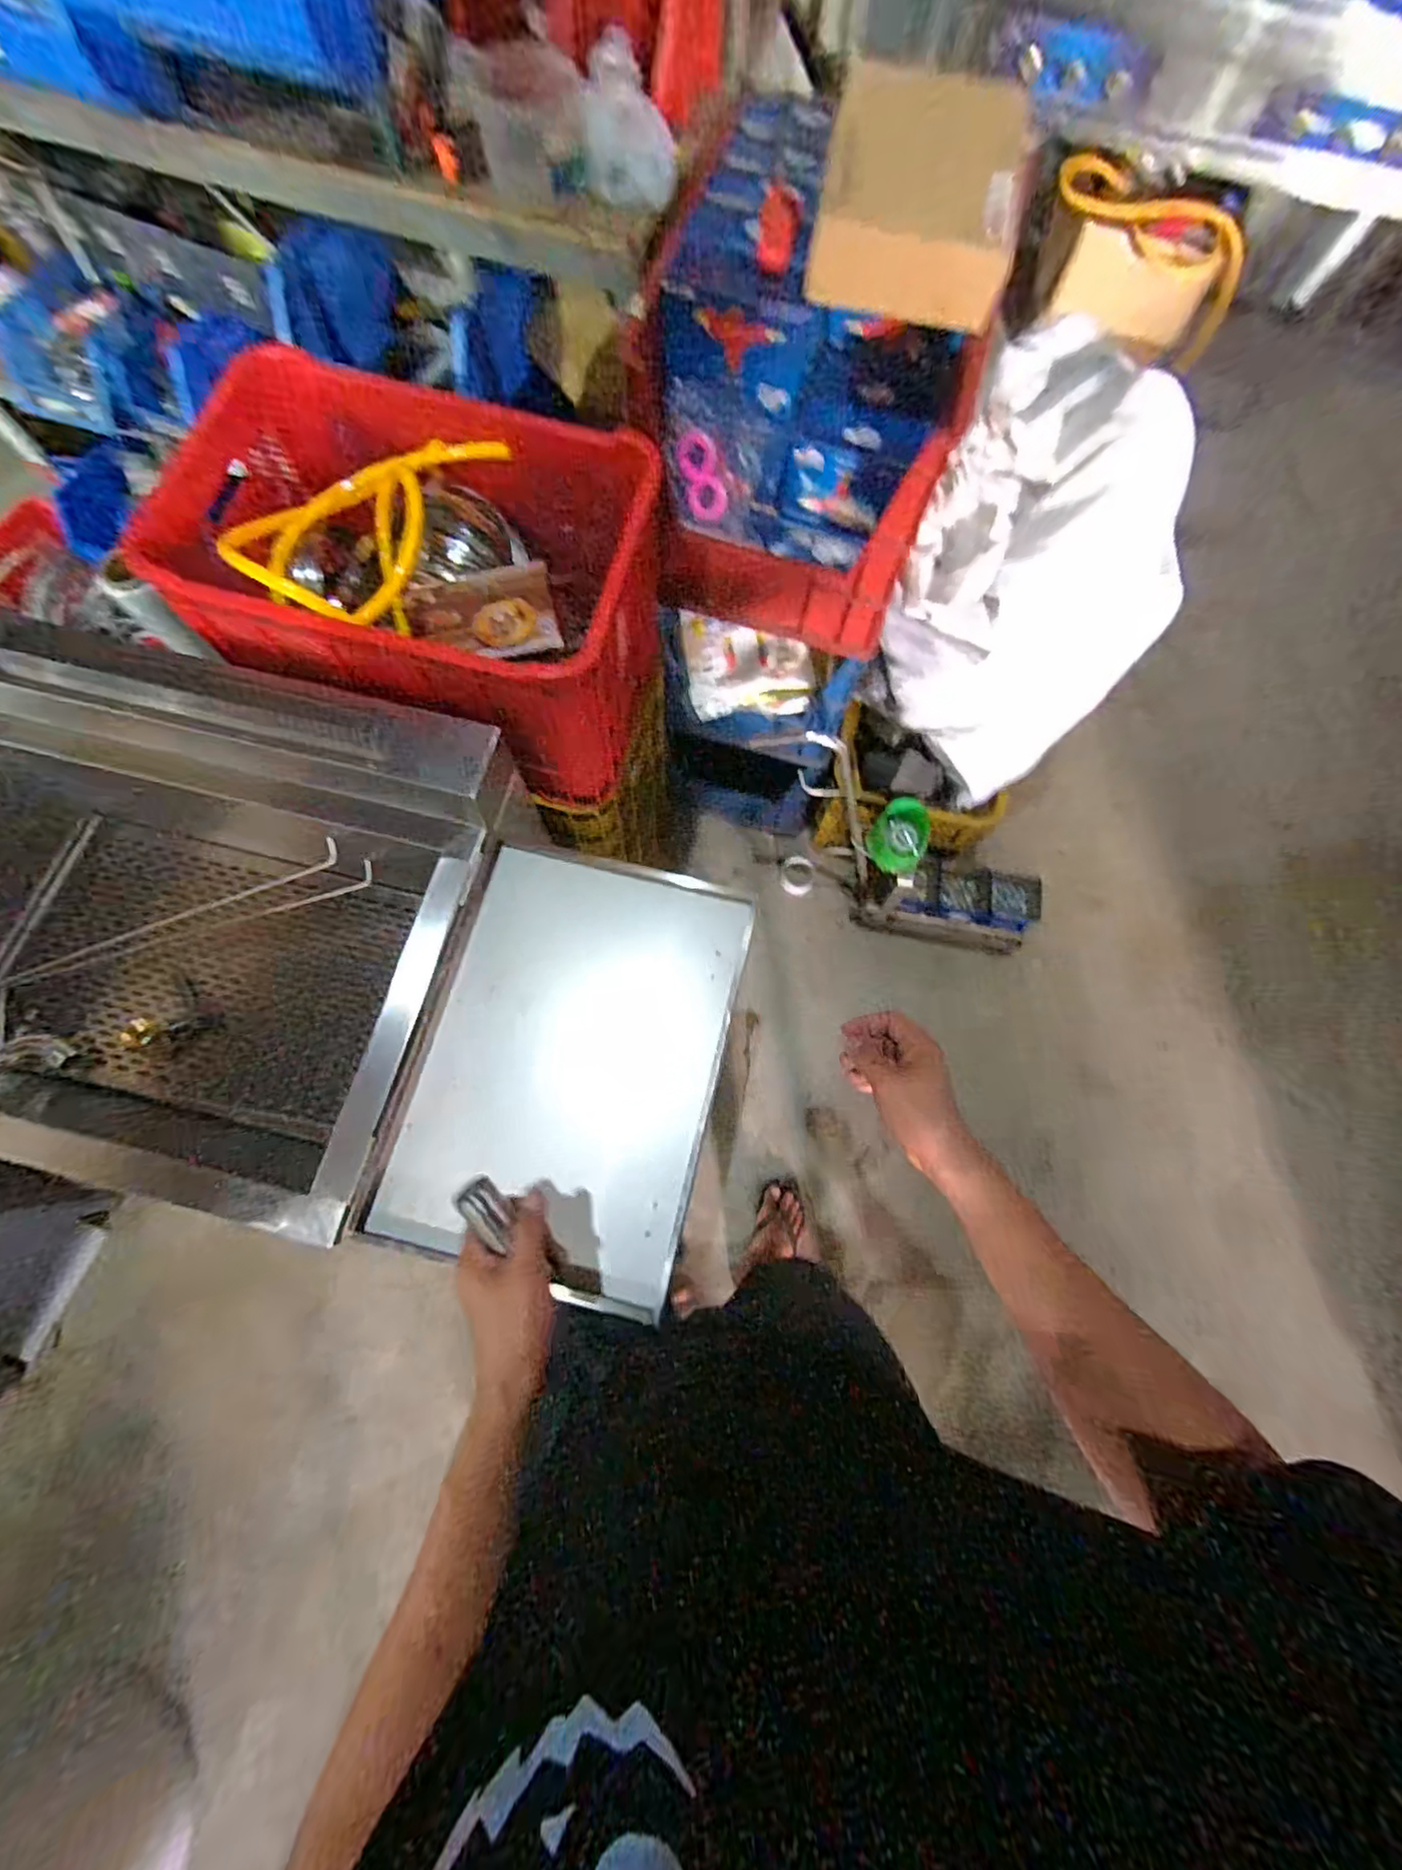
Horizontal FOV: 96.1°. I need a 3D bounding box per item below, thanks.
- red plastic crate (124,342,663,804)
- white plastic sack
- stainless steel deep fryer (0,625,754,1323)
[{"bbox_3d":[-0.339,-0.467,0.846,0.533,0.294,0.397,16,74,3],"label":"red plastic crate"},{"bbox_3d":[0.549,-0.529,1.067,0.383,0.520,0.373,28,75,6],"label":"white plastic sack"},{"bbox_3d":[-0.492,0.052,0.803,1.051,0.249,0.551,10,74,1],"label":"stainless steel deep fryer"}]

